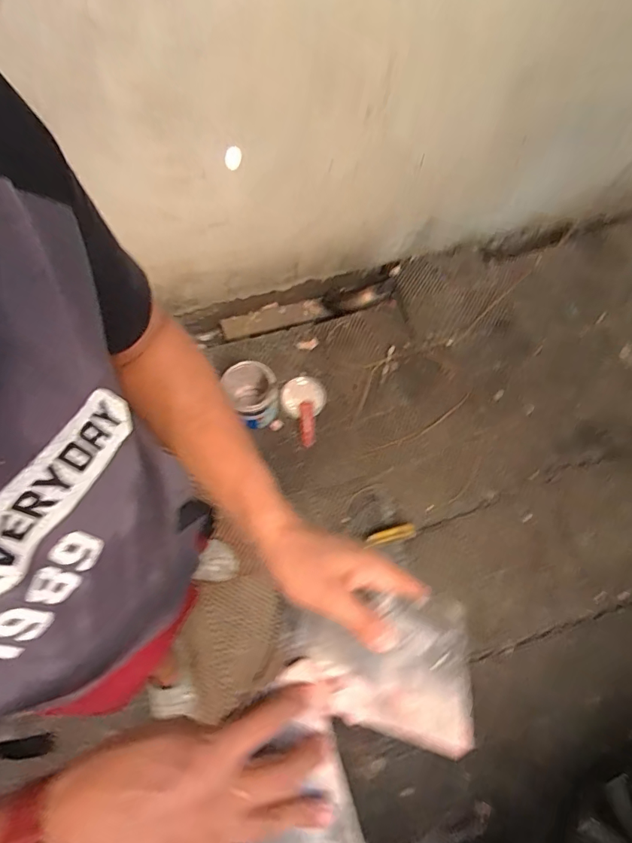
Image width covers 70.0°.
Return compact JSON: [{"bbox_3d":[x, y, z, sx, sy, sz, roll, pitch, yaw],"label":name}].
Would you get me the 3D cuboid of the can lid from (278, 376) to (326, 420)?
[{"bbox_3d":[-0.047,-0.087,1.611,0.159,0.018,0.143,-11,78,-14],"label":"can lid"}]

